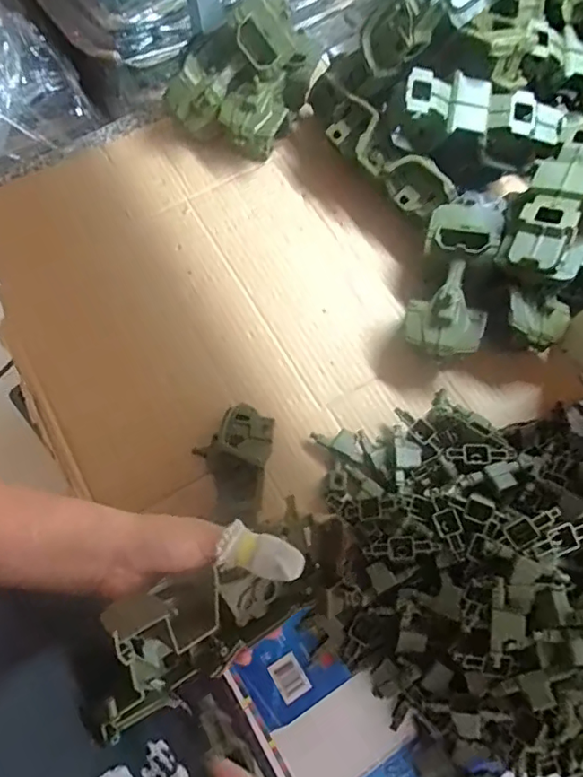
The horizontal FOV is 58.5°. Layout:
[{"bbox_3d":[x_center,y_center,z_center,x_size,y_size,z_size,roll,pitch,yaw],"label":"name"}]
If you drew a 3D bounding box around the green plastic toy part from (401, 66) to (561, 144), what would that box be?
[{"bbox_3d":[0.206,-0.300,0.577,0.171,0.046,0.061,13,86,-3],"label":"green plastic toy part"}]

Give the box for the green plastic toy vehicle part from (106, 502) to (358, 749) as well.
[{"bbox_3d":[-0.027,0.126,0.318,0.190,0.063,0.061,-14,66,-42],"label":"green plastic toy vehicle part"}]

